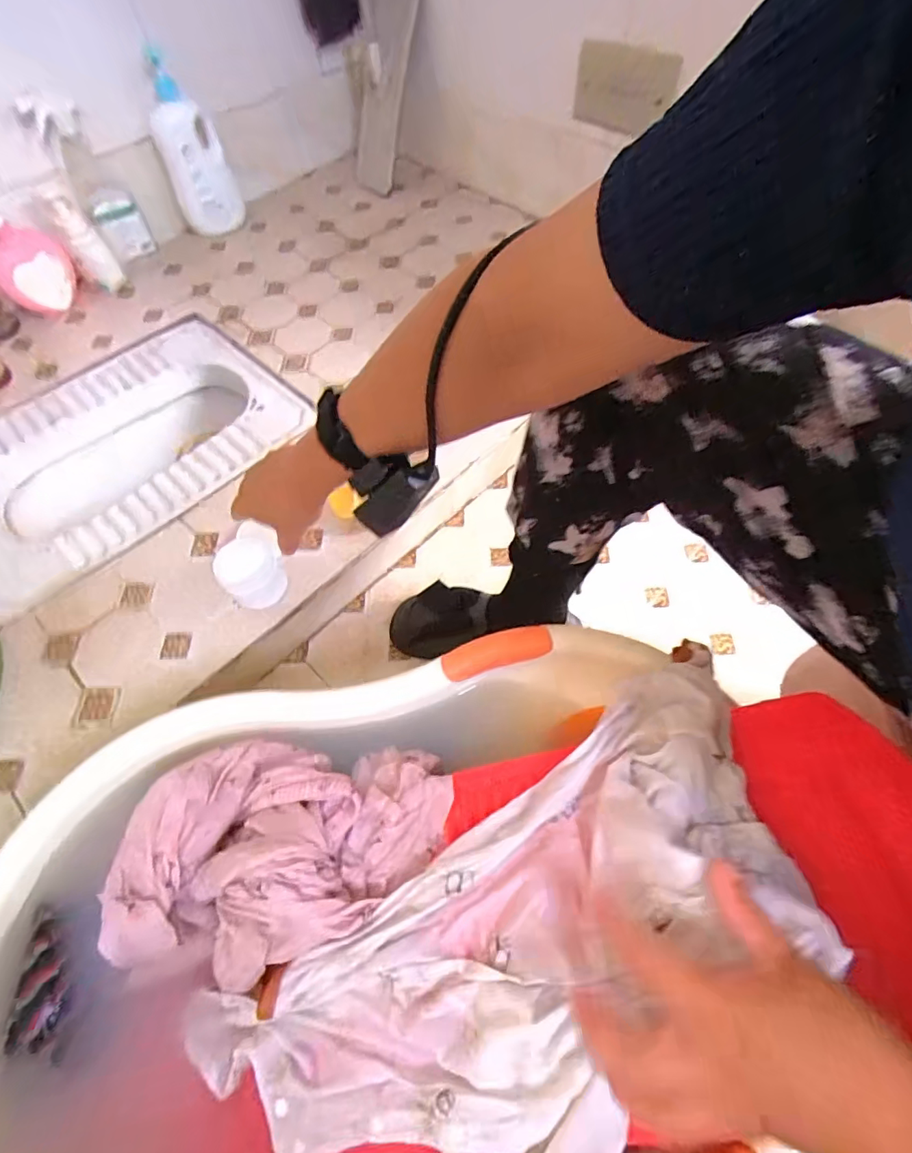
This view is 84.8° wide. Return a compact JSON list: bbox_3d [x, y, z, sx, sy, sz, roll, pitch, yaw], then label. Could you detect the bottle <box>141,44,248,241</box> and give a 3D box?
[{"bbox_3d":[-0.464,-0.748,0.888,0.110,0.247,0.068,-18,62,-10],"label":"bottle"}]

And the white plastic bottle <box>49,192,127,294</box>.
[{"bbox_3d":[-0.642,-0.573,0.877,0.058,0.140,0.052,-32,65,-16],"label":"white plastic bottle"}]

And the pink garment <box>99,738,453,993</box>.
[{"bbox_3d":[-0.126,0.204,0.375,0.235,0.067,0.160,3,61,2],"label":"pink garment"}]

